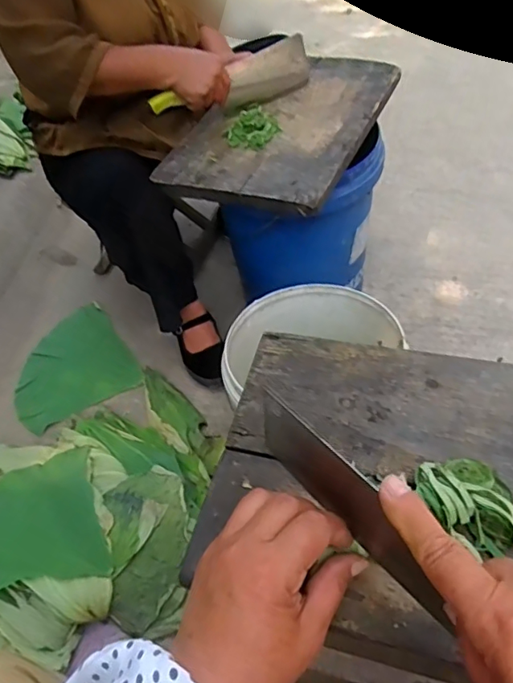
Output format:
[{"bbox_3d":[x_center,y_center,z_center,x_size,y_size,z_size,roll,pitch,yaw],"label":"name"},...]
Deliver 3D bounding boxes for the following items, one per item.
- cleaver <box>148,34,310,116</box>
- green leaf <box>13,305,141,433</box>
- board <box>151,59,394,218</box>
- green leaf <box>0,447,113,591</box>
[{"bbox_3d":[-0.034,-0.431,0.897,0.308,0.083,0.023,-34,55,-19],"label":"cleaver"},{"bbox_3d":[-0.401,0.055,1.130,0.246,0.026,0.263,-30,54,-16],"label":"green leaf"},{"bbox_3d":[0.049,-0.375,0.903,0.286,0.033,0.450,18,54,19],"label":"board"},{"bbox_3d":[-0.349,0.270,0.800,0.216,0.065,0.232,-19,51,-8],"label":"green leaf"}]

